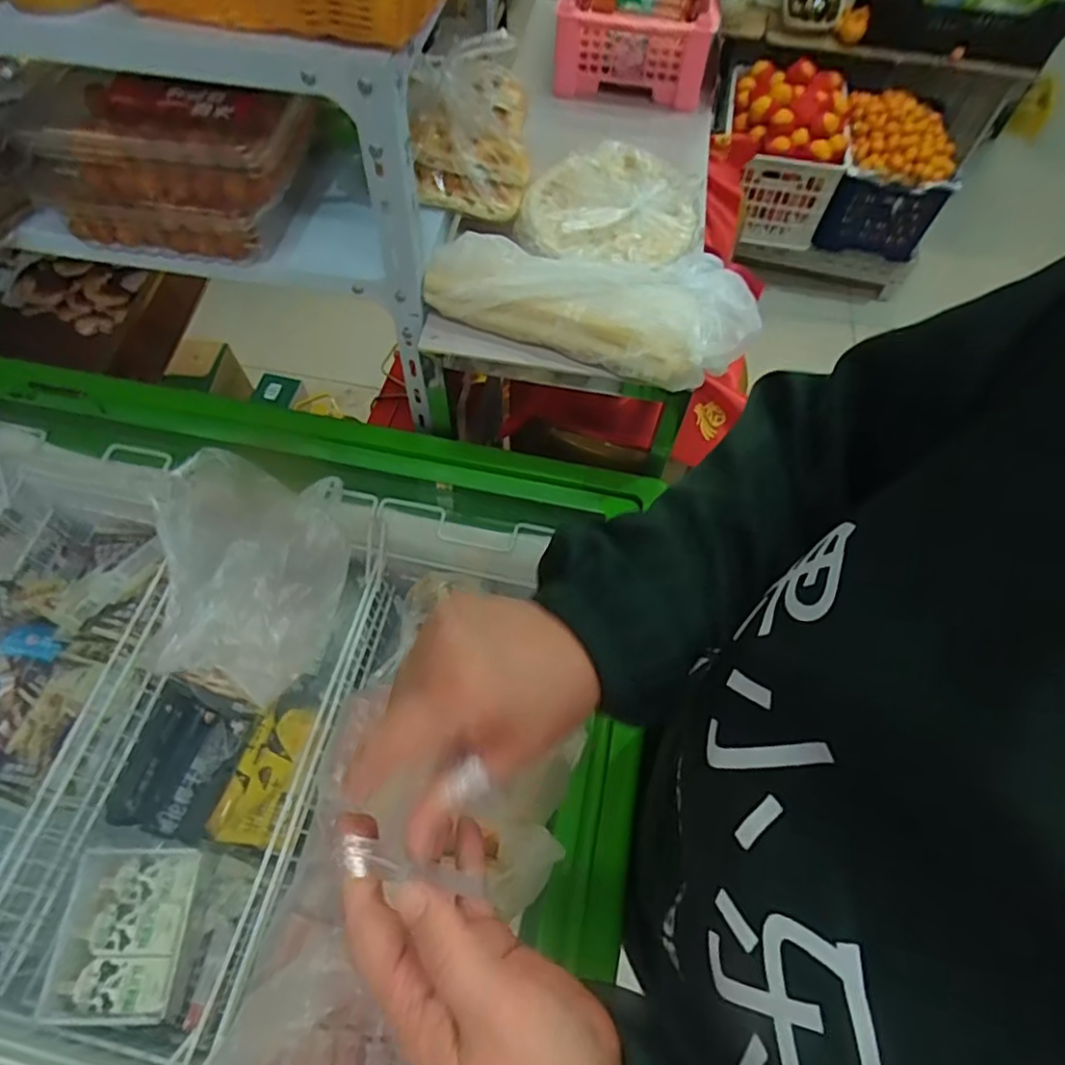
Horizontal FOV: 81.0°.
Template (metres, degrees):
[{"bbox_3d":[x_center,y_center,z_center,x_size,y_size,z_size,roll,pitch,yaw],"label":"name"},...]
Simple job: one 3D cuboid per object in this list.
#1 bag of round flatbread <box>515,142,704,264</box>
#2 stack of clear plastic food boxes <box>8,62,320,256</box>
[{"bbox_3d":[0.090,-0.363,0.692,0.196,0.033,0.177,15,62,5],"label":"bag of round flatbread"},{"bbox_3d":[-0.355,-0.367,0.600,0.271,0.149,0.126,11,62,3],"label":"stack of clear plastic food boxes"}]

